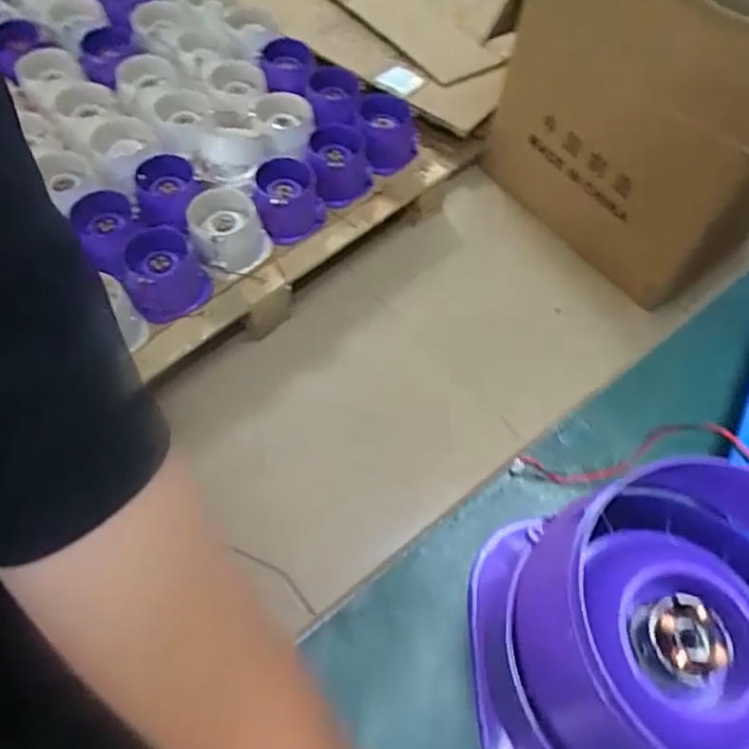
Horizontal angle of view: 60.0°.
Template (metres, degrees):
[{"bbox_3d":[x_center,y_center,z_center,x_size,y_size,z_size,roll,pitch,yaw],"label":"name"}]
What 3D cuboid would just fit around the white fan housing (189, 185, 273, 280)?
[{"bbox_3d":[-0.275,-0.264,1.206,0.134,0.079,0.150,-24,63,-19],"label":"white fan housing"}]

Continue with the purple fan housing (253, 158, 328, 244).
[{"bbox_3d":[-0.164,-0.339,1.267,0.134,0.083,0.147,0,58,-5],"label":"purple fan housing"}]

